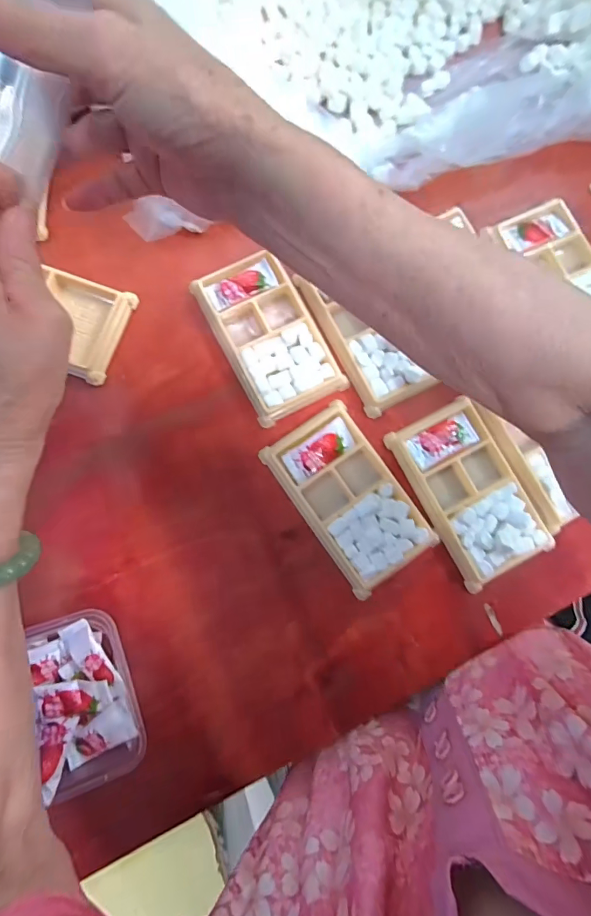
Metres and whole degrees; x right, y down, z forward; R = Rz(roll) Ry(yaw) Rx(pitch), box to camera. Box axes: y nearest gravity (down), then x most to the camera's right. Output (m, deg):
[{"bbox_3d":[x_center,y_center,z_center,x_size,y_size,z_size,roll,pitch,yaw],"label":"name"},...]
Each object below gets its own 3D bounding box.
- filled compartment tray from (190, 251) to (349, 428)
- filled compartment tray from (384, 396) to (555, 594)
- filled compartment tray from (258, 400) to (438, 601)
[{"bbox_3d":[-0.020,-0.102,0.351,0.079,0.010,0.131,-27,84,-4],"label":"filled compartment tray"},{"bbox_3d":[0.139,0.026,0.338,0.074,0.016,0.136,-27,84,-4],"label":"filled compartment tray"},{"bbox_3d":[0.043,0.029,0.335,0.076,0.013,0.134,-34,85,-5],"label":"filled compartment tray"}]

